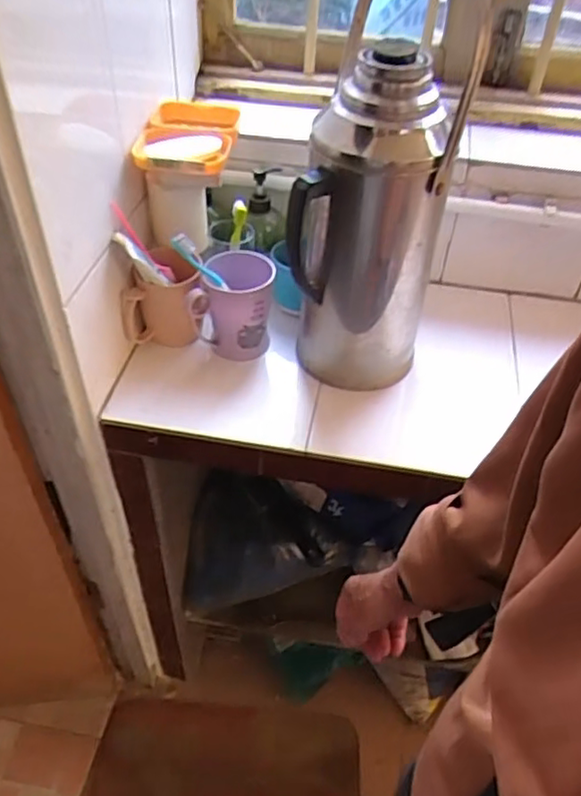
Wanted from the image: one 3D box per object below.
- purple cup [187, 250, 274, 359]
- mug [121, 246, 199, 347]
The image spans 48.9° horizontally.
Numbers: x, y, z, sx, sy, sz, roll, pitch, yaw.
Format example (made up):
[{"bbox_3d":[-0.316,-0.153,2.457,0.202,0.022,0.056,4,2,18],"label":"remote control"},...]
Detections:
[{"bbox_3d":[-0.068,-0.112,0.822,0.090,0.124,0.095,1,44,-1],"label":"purple cup"},{"bbox_3d":[-0.160,-0.122,0.817,0.096,0.119,0.070,1,44,-1],"label":"mug"}]

